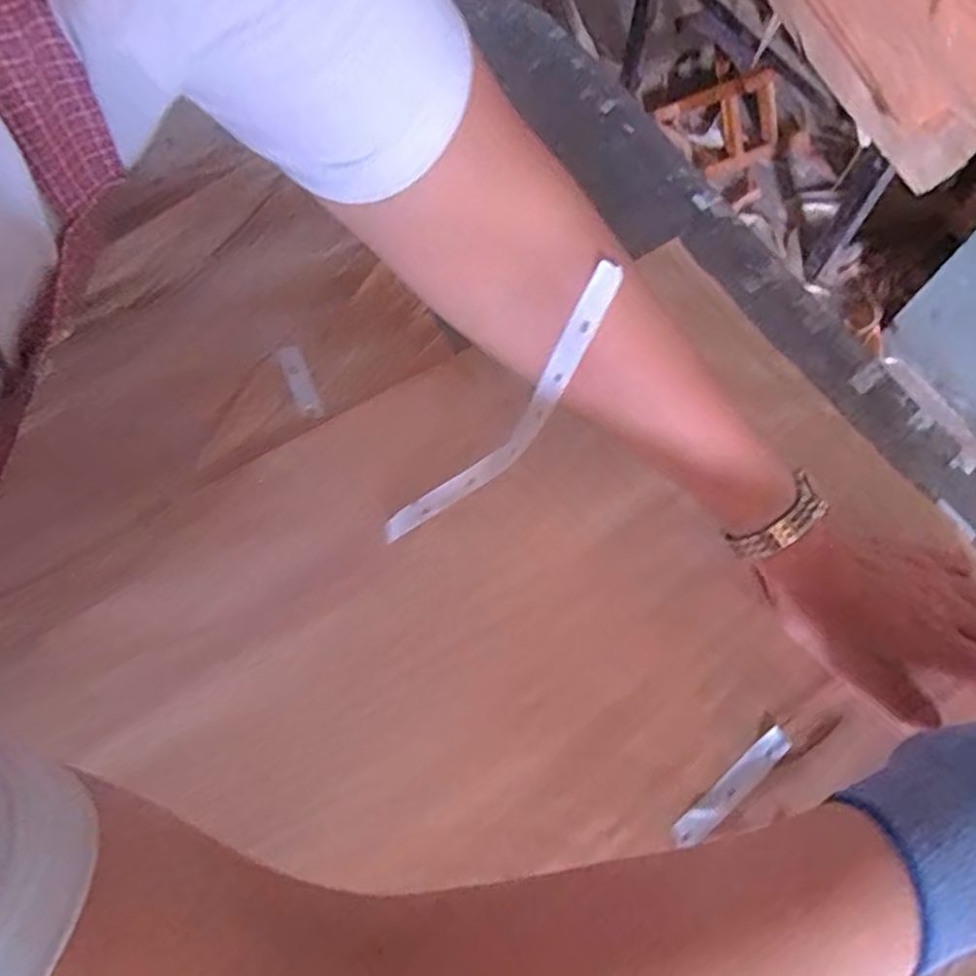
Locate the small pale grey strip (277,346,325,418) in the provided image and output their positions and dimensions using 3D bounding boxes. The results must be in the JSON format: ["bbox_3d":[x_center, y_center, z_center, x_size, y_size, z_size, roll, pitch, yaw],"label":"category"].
[{"bbox_3d":[-0.124,-0.070,0.436,0.017,0.005,0.055,-19,75,-34],"label":"small pale grey strip"}]

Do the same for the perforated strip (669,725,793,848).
[{"bbox_3d":[0.129,0.157,0.348,0.082,0.009,0.015,-35,72,-15],"label":"perforated strip"}]

